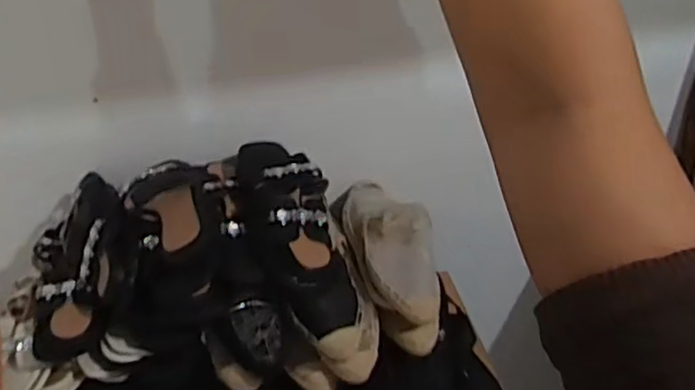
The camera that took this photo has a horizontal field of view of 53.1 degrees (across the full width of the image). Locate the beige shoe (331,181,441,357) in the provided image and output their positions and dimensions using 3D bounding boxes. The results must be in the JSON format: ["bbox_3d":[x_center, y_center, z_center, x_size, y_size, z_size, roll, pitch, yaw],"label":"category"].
[{"bbox_3d":[0.054,0.063,0.961,0.090,0.101,0.312,-12,38,-11],"label":"beige shoe"}]

